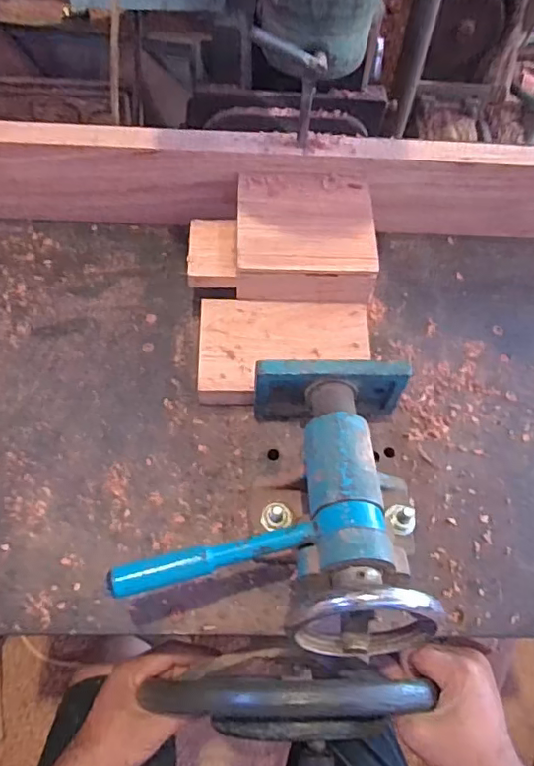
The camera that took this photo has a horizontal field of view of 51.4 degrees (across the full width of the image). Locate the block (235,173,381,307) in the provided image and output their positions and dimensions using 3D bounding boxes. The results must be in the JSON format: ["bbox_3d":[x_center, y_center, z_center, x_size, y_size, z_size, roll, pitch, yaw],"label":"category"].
[{"bbox_3d":[0.037,-0.140,0.541,0.134,0.055,0.119,1,62,-1],"label":"block"}]

